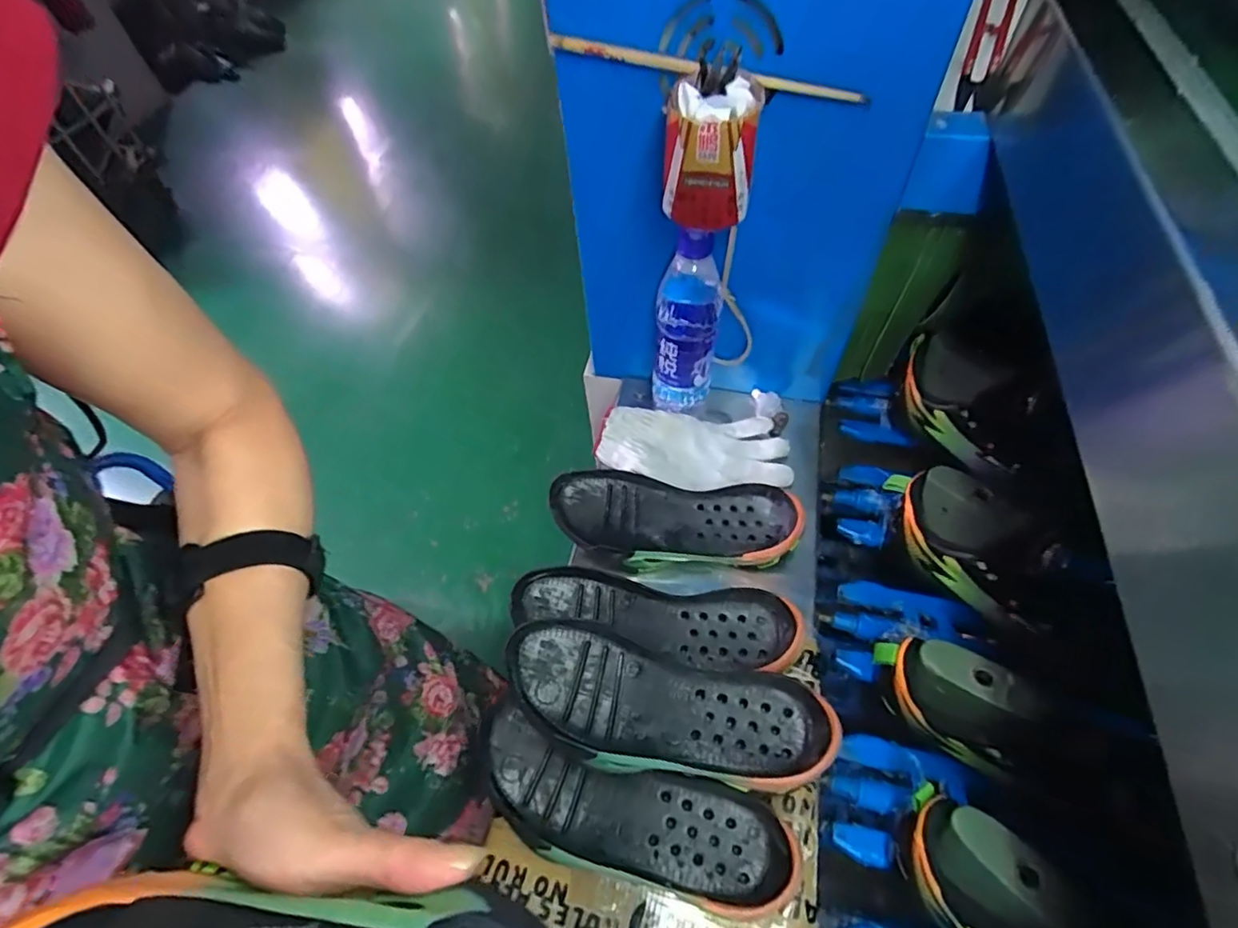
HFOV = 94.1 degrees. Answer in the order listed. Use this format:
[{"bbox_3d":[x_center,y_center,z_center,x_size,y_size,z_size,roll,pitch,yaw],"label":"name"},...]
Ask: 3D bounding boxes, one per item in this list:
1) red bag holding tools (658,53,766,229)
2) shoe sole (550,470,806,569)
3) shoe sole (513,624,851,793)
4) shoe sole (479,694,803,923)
[{"bbox_3d":[0.070,-0.234,0.429,0.064,0.091,0.071,13,57,12],"label":"red bag holding tools"},{"bbox_3d":[0.051,0.052,0.555,0.233,0.026,0.084,7,56,8],"label":"shoe sole"},{"bbox_3d":[0.031,0.192,0.443,0.241,0.049,0.091,13,57,12],"label":"shoe sole"},{"bbox_3d":[0.002,0.257,0.424,0.242,0.034,0.081,16,58,14],"label":"shoe sole"}]

